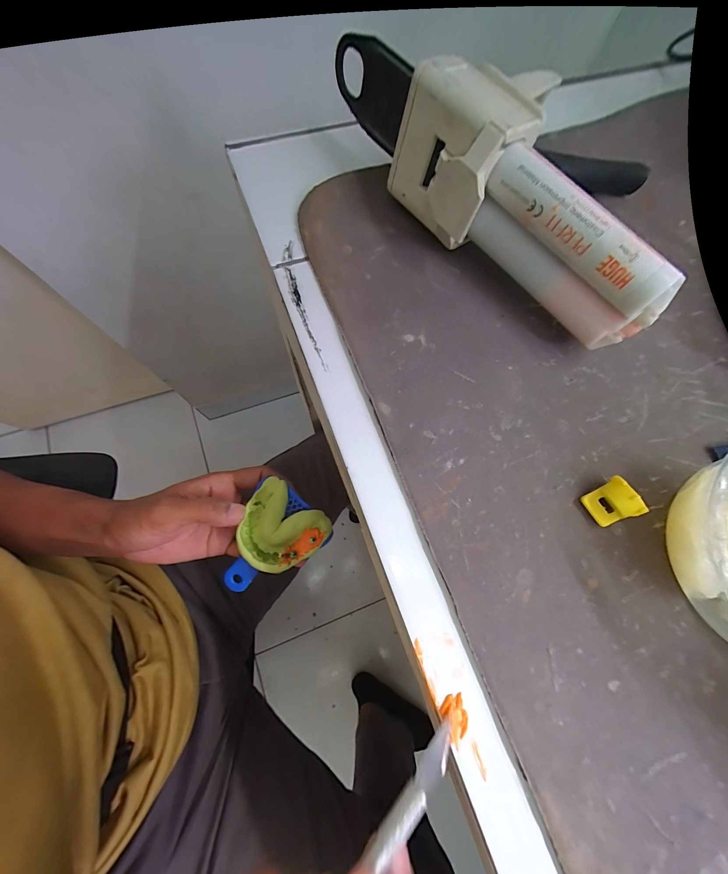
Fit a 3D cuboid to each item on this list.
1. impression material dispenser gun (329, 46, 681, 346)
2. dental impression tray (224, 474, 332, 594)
[{"bbox_3d":[0.094,-0.148,0.170,0.122,0.063,0.190,-41,80,-12],"label":"impression material dispenser gun"},{"bbox_3d":[-0.077,0.090,0.258,0.065,0.047,0.094,38,77,8],"label":"dental impression tray"}]

